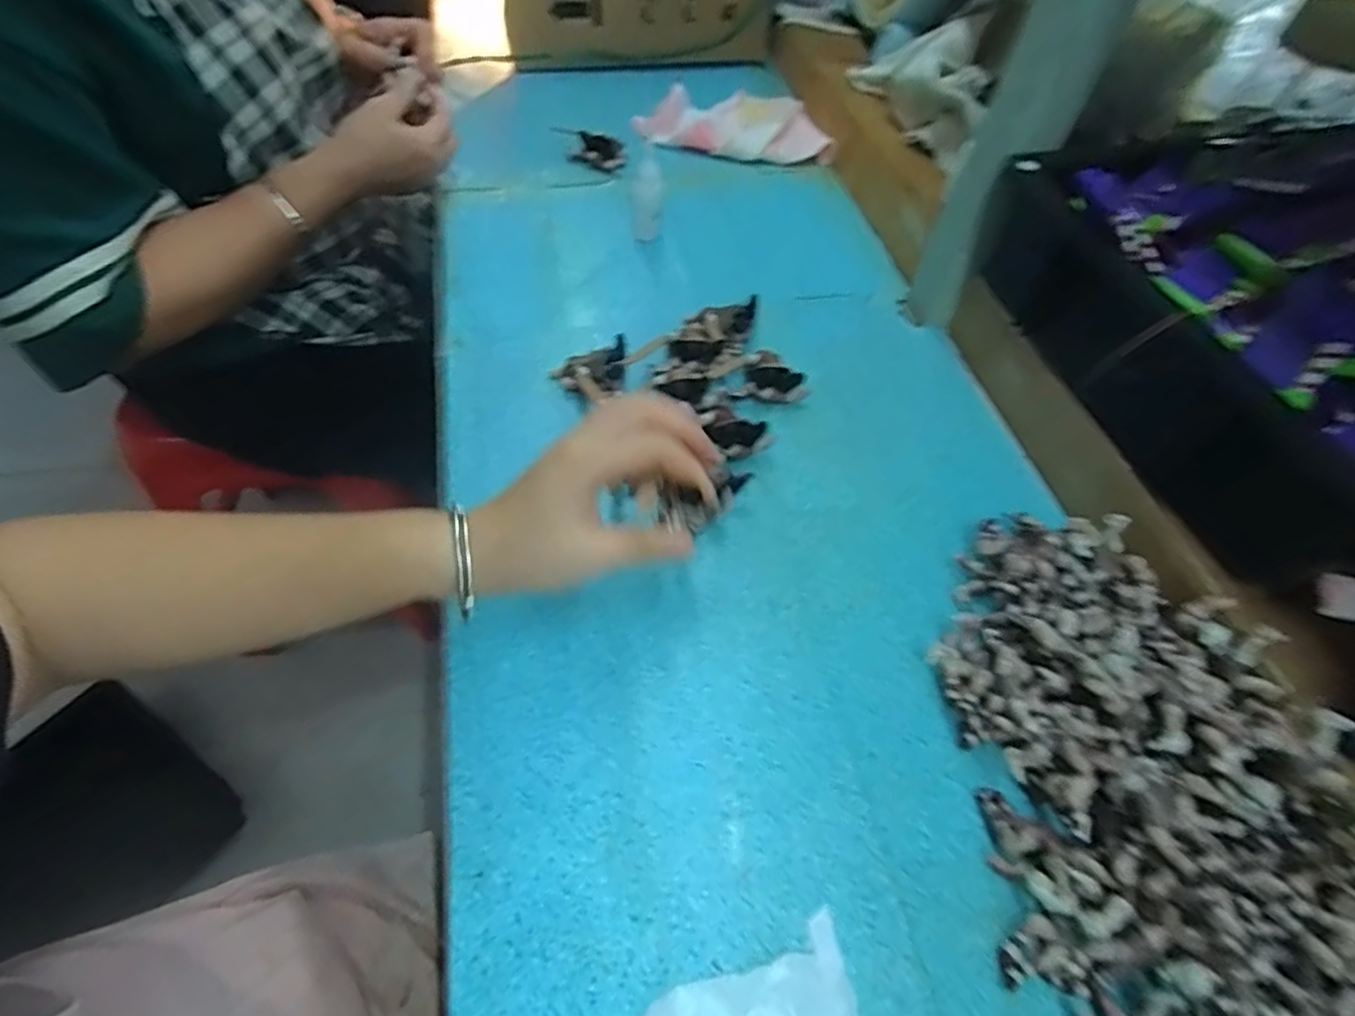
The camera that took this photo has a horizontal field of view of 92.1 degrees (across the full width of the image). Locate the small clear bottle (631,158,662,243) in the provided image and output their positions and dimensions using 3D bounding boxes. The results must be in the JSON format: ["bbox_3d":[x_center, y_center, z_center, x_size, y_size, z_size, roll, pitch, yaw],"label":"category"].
[{"bbox_3d":[-0.027,-0.272,0.580,0.027,0.061,0.026,3,55,-4],"label":"small clear bottle"}]

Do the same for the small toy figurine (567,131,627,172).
[{"bbox_3d":[-0.081,-0.364,0.667,0.056,0.021,0.029,14,55,4],"label":"small toy figurine"}]

